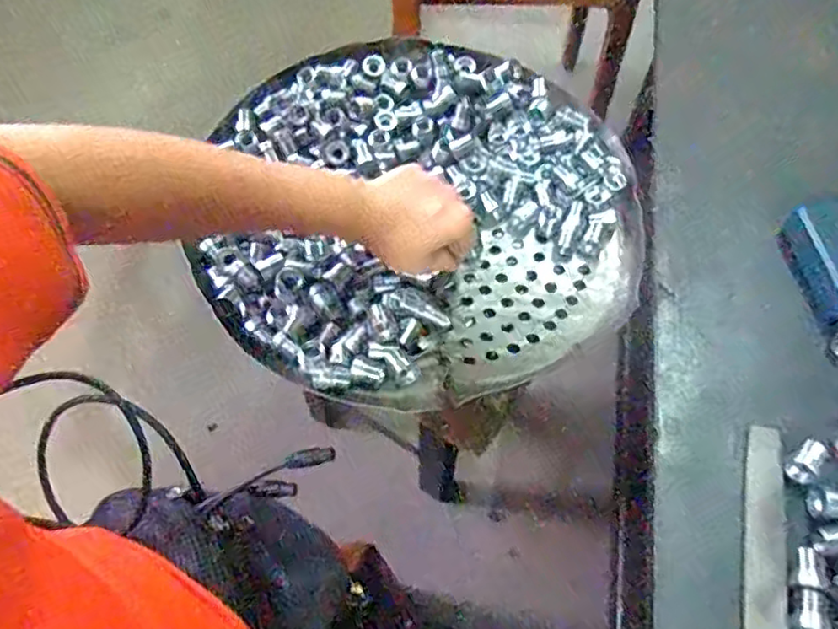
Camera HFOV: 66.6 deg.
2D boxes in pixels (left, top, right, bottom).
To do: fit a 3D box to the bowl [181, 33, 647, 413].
[{"bbox_3d":[-0.003,-0.097,0.556,0.364,0.060,0.358,0,61,0],"label":"bowl"}]

